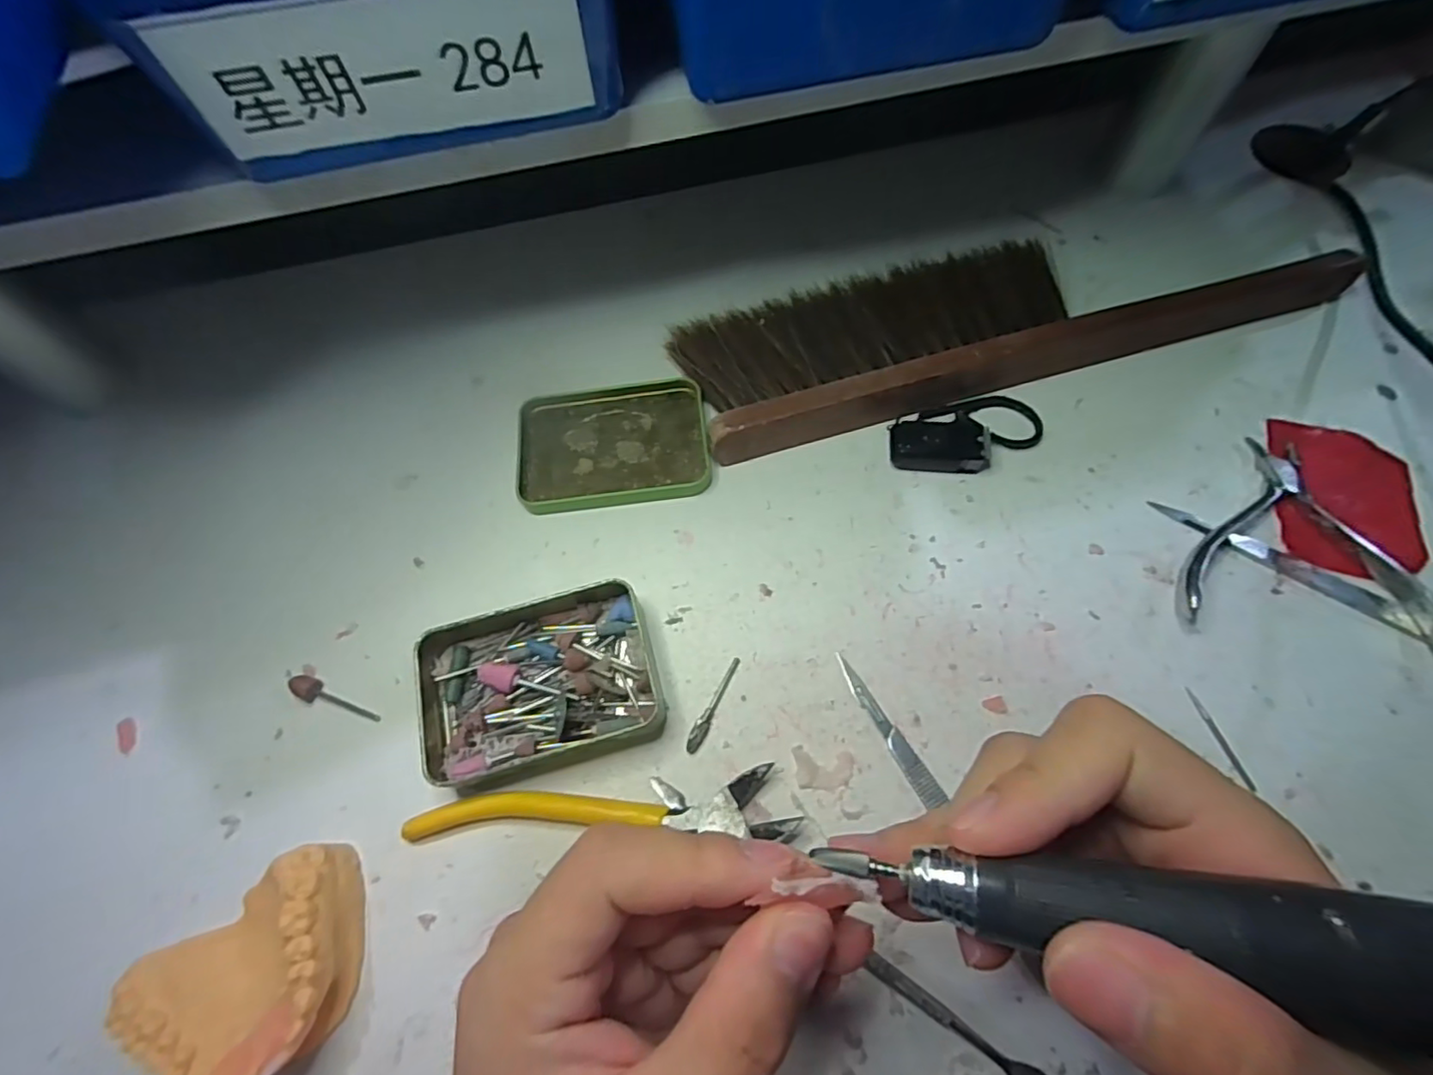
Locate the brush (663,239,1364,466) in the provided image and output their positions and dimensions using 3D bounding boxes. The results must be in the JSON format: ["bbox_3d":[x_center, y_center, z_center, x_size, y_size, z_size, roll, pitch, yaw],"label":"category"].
[{"bbox_3d":[0.156,-0.126,0.336,0.350,0.030,0.091,-18,64,-5],"label":"brush"}]

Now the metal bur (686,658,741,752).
[{"bbox_3d":[-0.002,0.071,0.261,0.006,0.004,0.044,21,67,13],"label":"metal bur"}]

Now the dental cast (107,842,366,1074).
[{"bbox_3d":[-0.161,0.154,0.214,0.067,0.034,0.059,-29,65,-11],"label":"dental cast"}]

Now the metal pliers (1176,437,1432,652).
[{"bbox_3d":[0.267,-0.001,0.278,0.107,0.013,0.104,12,65,9],"label":"metal pliers"}]

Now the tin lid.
[{"bbox_3d":[-0.055,-0.051,0.322,0.098,0.008,0.074,-8,63,0],"label":"tin lid"}]

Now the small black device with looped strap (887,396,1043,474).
[{"bbox_3d":[0.127,-0.053,0.309,0.079,0.017,0.039,-16,64,-4],"label":"small black device with looped strap"}]

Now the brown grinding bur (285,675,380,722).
[{"bbox_3d":[-0.169,0.071,0.268,0.043,0.008,0.010,15,65,11],"label":"brown grinding bur"}]

